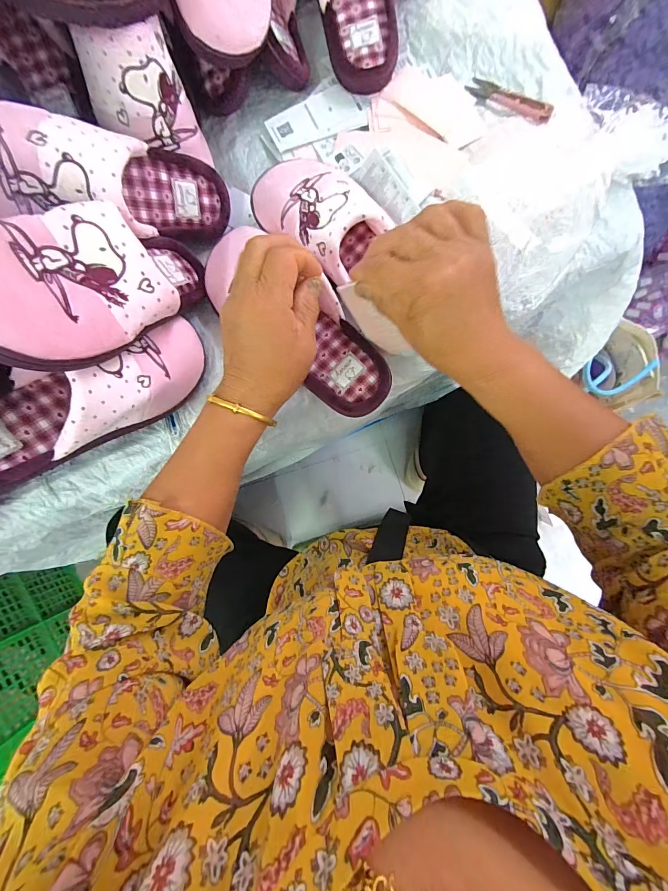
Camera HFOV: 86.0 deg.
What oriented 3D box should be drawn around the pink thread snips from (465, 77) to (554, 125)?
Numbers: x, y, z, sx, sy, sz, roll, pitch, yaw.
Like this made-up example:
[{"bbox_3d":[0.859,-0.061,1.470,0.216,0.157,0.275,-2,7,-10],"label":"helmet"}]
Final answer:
[{"bbox_3d":[0.196,-0.388,0.402,0.102,0.009,0.025,41,88,17],"label":"pink thread snips"}]

